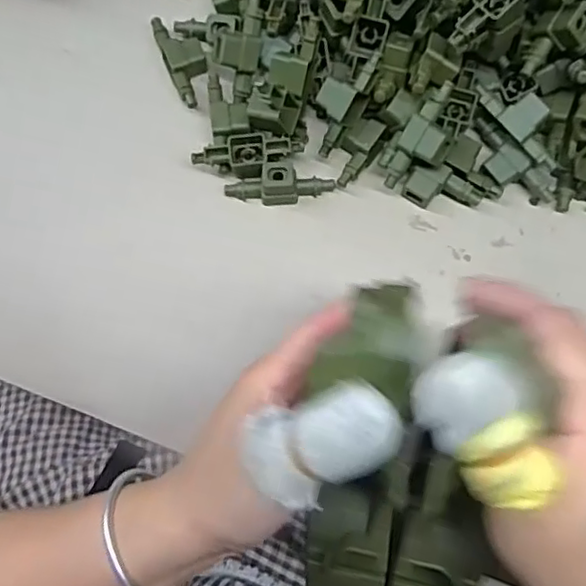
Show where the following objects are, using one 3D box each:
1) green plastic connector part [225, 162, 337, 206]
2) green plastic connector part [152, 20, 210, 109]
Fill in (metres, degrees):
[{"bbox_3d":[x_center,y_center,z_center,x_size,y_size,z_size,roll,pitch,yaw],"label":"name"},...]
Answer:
[{"bbox_3d":[-0.008,-0.069,0.390,0.068,0.021,0.020,-4,78,0],"label":"green plastic connector part"},{"bbox_3d":[-0.071,-0.155,0.411,0.026,0.017,0.067,-19,78,-3],"label":"green plastic connector part"}]

